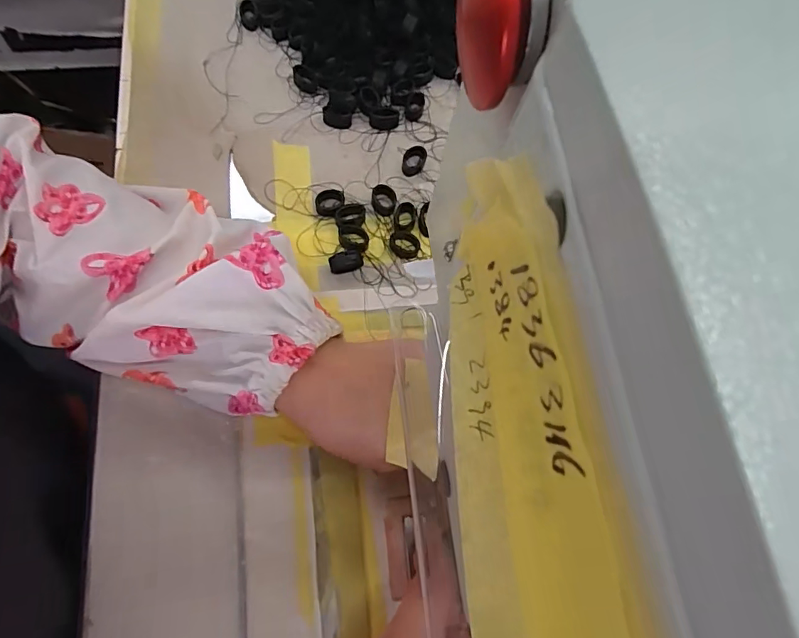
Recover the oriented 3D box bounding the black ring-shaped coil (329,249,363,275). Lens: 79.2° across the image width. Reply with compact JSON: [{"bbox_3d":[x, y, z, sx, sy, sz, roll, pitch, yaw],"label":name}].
[{"bbox_3d":[-0.035,-0.037,0.312,0.021,0.007,0.012,-16,74,-10],"label":"black ring-shaped coil"}]

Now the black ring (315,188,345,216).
[{"bbox_3d":[-0.047,-0.079,0.325,0.019,0.004,0.020,1,72,-4],"label":"black ring"}]

